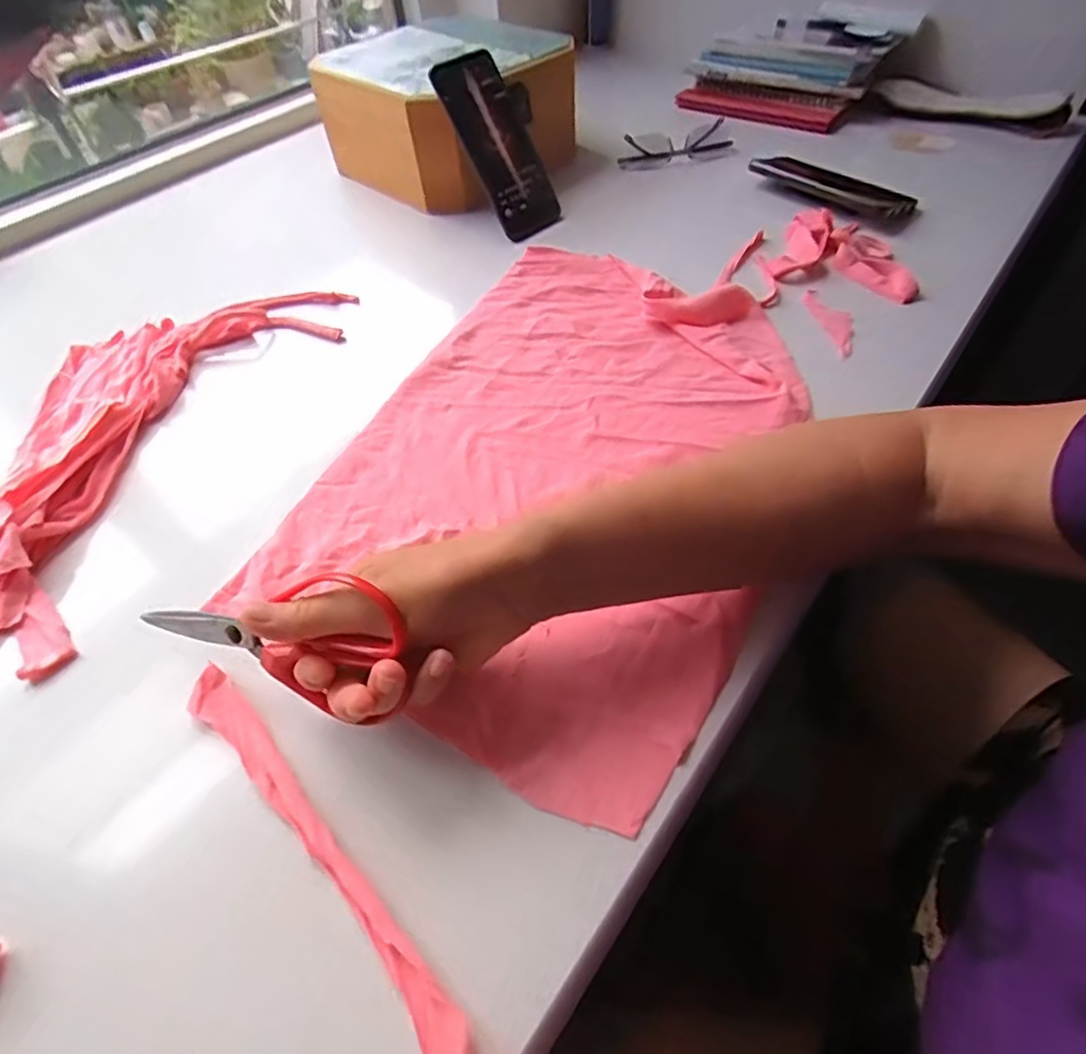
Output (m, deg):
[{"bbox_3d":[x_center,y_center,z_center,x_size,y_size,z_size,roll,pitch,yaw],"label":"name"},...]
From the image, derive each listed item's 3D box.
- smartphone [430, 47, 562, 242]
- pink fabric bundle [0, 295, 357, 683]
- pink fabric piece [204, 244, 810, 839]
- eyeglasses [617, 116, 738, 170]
[{"bbox_3d":[-0.042,-0.374,0.591,0.072,0.161,0.013,-36,24,-12],"label":"smartphone"},{"bbox_3d":[-0.322,-0.077,0.446,0.196,0.033,0.404,14,55,12],"label":"pink fabric bundle"},{"bbox_3d":[0.019,-0.061,0.418,0.287,0.020,0.438,21,57,17],"label":"pink fabric piece"},{"bbox_3d":[0.162,-0.465,0.738,0.146,0.045,0.073,-8,53,-2],"label":"eyeglasses"}]

